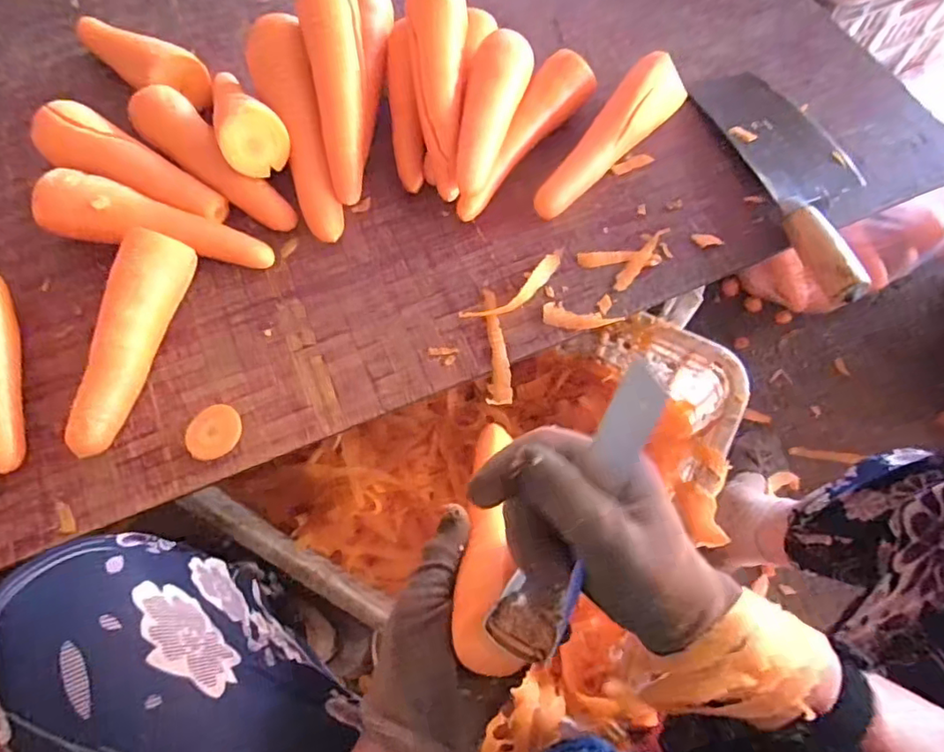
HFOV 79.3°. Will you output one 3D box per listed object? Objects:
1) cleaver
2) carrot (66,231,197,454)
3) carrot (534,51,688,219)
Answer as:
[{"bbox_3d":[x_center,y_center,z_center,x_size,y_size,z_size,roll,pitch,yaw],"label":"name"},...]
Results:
[{"bbox_3d":[0.296,-0.187,0.504,0.093,0.032,0.265,-15,68,-4],"label":"cleaver"},{"bbox_3d":[-0.280,-0.028,0.457,0.041,0.055,0.178,13,68,7],"label":"carrot"},{"bbox_3d":[0.125,-0.213,0.518,0.050,0.051,0.184,37,73,16],"label":"carrot"}]

